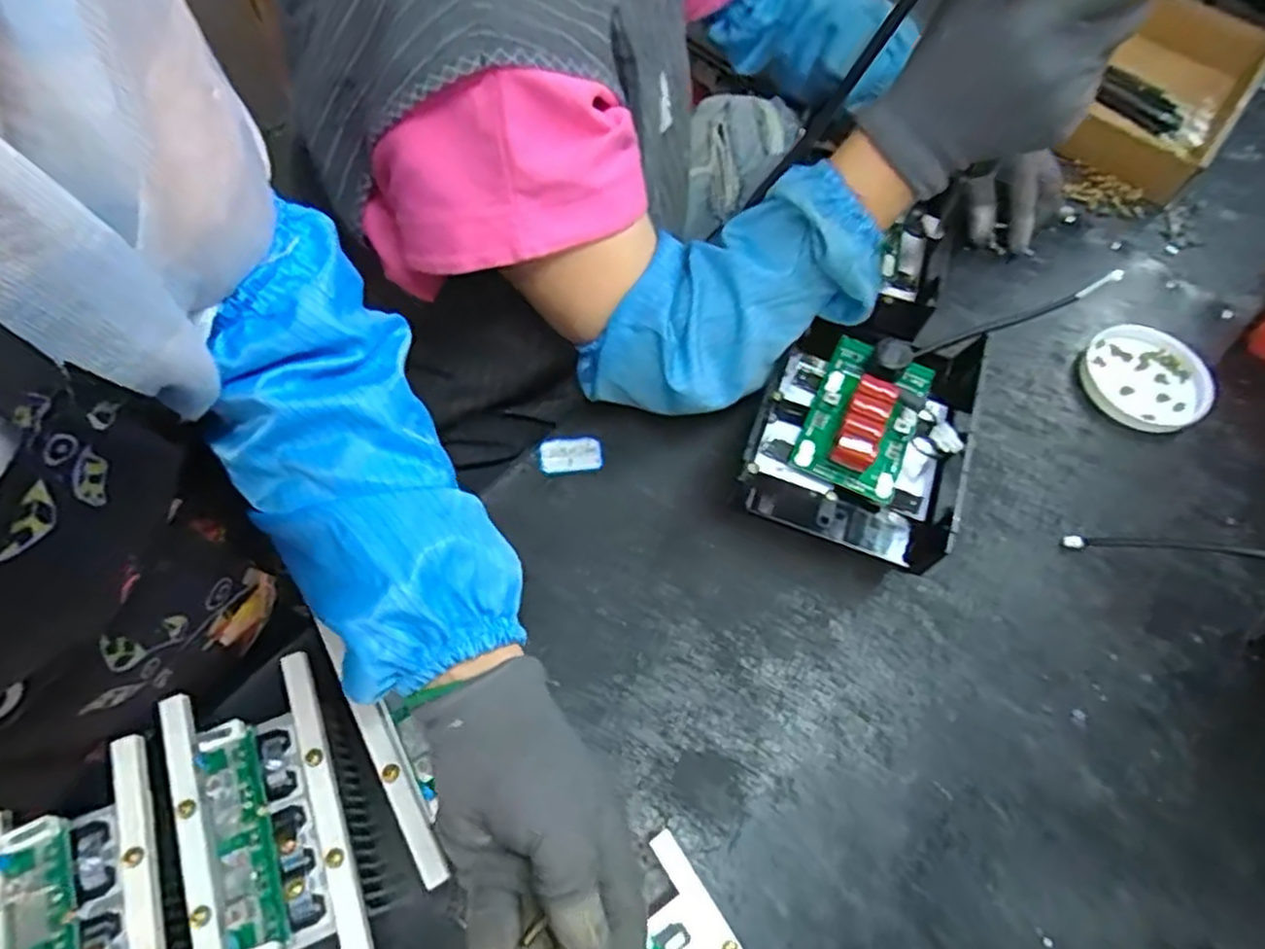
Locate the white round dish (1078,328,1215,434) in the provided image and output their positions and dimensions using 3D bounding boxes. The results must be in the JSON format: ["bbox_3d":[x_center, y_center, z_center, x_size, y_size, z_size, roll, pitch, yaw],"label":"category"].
[{"bbox_3d":[0.435,-0.082,0.607,0.097,0.010,0.099,1,62,-2],"label":"white round dish"}]

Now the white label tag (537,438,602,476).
[{"bbox_3d":[-0.048,-0.014,0.549,0.048,0.005,0.027,-6,88,-4],"label":"white label tag"}]

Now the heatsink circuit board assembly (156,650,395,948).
[{"bbox_3d":[-0.199,0.202,0.402,0.087,0.059,0.171,-20,65,-12],"label":"heatsink circuit board assembly"}]

